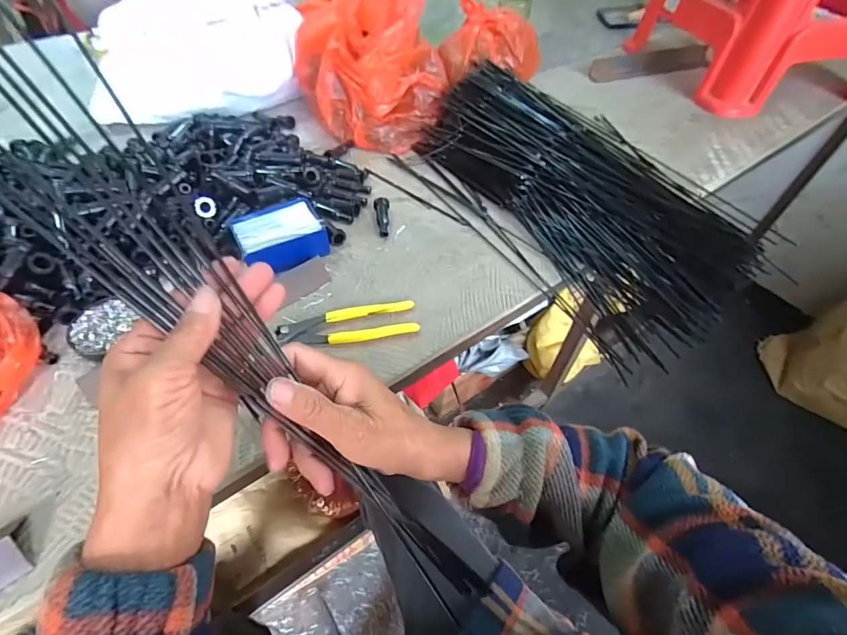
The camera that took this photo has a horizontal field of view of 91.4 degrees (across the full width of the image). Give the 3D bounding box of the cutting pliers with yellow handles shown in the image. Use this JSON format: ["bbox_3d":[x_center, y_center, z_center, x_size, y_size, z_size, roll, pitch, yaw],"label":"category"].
[{"bbox_3d":[-0.087,0.009,0.482,0.157,0.014,0.044,-10,54,-9],"label":"cutting pliers with yellow handles"}]

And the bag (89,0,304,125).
[{"bbox_3d":[-0.401,-0.486,0.739,0.357,0.179,0.166,-14,55,-12],"label":"bag"}]

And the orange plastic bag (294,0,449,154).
[{"bbox_3d":[-0.075,-0.445,0.718,0.238,0.180,0.228,-25,58,-19],"label":"orange plastic bag"}]

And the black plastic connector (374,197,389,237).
[{"bbox_3d":[-0.061,-0.147,0.600,0.020,0.015,0.070,-2,53,-3],"label":"black plastic connector"}]

